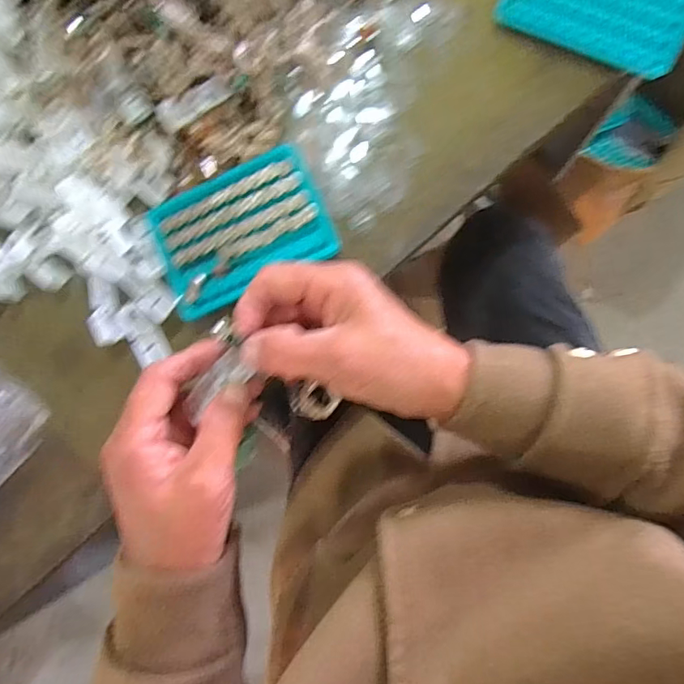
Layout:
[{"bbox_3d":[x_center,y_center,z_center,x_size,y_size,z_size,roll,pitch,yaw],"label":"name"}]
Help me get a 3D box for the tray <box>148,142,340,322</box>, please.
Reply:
[{"bbox_3d":[-0.077,-0.085,0.364,0.130,0.008,0.093,-24,89,1],"label":"tray"}]

